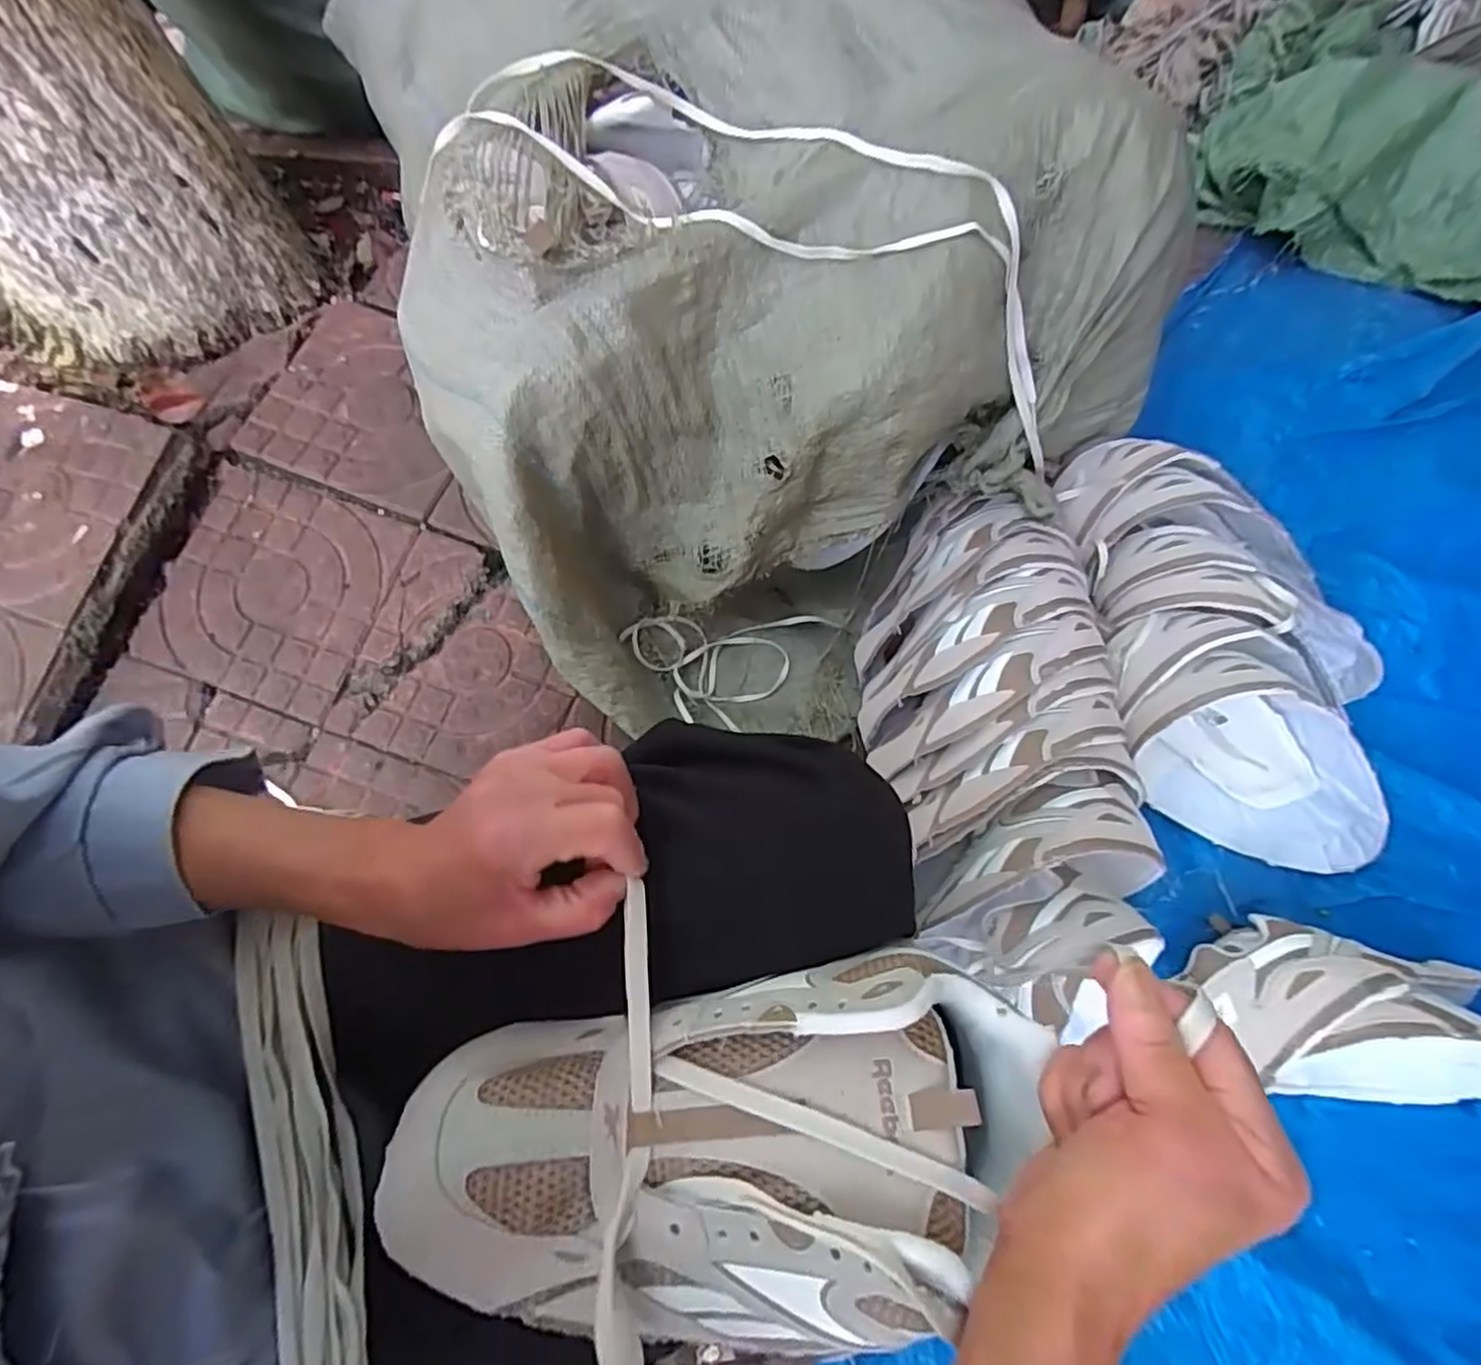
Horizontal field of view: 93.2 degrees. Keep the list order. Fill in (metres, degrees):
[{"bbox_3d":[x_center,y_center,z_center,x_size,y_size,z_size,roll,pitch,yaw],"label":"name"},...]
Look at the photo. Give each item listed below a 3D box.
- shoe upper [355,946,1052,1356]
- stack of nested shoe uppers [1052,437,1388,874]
[{"bbox_3d":[-0.002,0.177,0.259,0.242,0.061,0.116,-8,65,-2],"label":"shoe upper"},{"bbox_3d":[0.446,-0.030,0.640,0.233,0.132,0.442,-22,86,-9],"label":"stack of nested shoe uppers"}]

